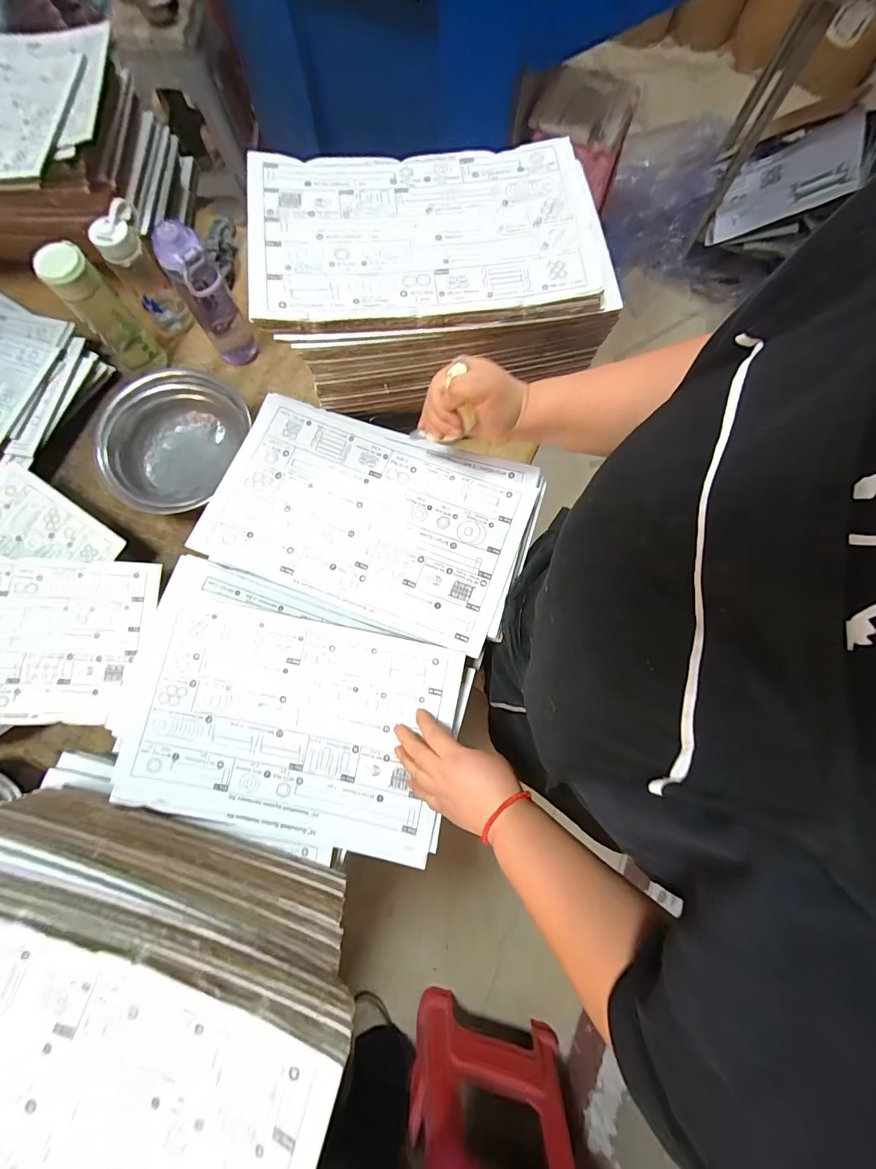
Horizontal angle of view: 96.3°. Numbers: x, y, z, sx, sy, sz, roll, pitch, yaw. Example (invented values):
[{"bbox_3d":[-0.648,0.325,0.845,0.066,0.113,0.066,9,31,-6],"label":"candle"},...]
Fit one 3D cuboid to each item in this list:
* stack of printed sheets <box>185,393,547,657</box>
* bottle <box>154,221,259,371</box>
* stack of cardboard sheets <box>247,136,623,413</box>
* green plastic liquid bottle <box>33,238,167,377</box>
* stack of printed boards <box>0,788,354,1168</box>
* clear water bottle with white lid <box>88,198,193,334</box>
[{"bbox_3d":[-0.088,-0.096,0.521,0.408,0.015,0.260,19,78,3],"label":"stack of printed sheets"},{"bbox_3d":[-0.382,-0.474,0.662,0.071,0.215,0.066,0,77,-1],"label":"bottle"},{"bbox_3d":[-0.006,-0.400,0.553,0.424,0.203,0.245,-9,78,-3],"label":"stack of cardboard sheets"},{"bbox_3d":[-0.544,-0.436,0.657,0.070,0.208,0.078,42,80,8],"label":"green plastic liquid bottle"},{"bbox_3d":[-0.295,0.408,0.359,0.405,0.186,0.255,17,77,3],"label":"stack of printed boards"},{"bbox_3d":[-0.521,-0.549,0.703,0.079,0.181,0.079,-31,80,-8],"label":"clear water bottle with white lid"}]

